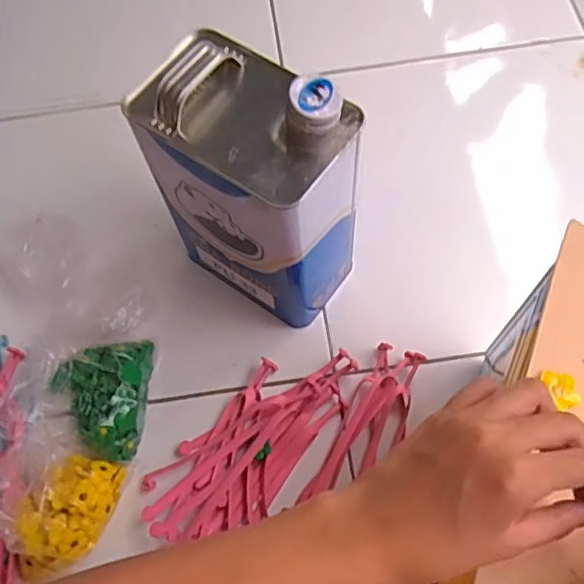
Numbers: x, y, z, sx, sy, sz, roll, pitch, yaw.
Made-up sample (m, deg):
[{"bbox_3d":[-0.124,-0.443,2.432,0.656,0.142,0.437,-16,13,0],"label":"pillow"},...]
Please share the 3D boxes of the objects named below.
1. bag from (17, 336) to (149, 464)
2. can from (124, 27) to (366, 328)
[{"bbox_3d":[-0.188,0.105,0.576,0.086,0.042,0.116,-2,66,2],"label":"bag"},{"bbox_3d":[-0.032,-0.093,0.531,0.169,0.256,0.110,34,72,16],"label":"can"}]

